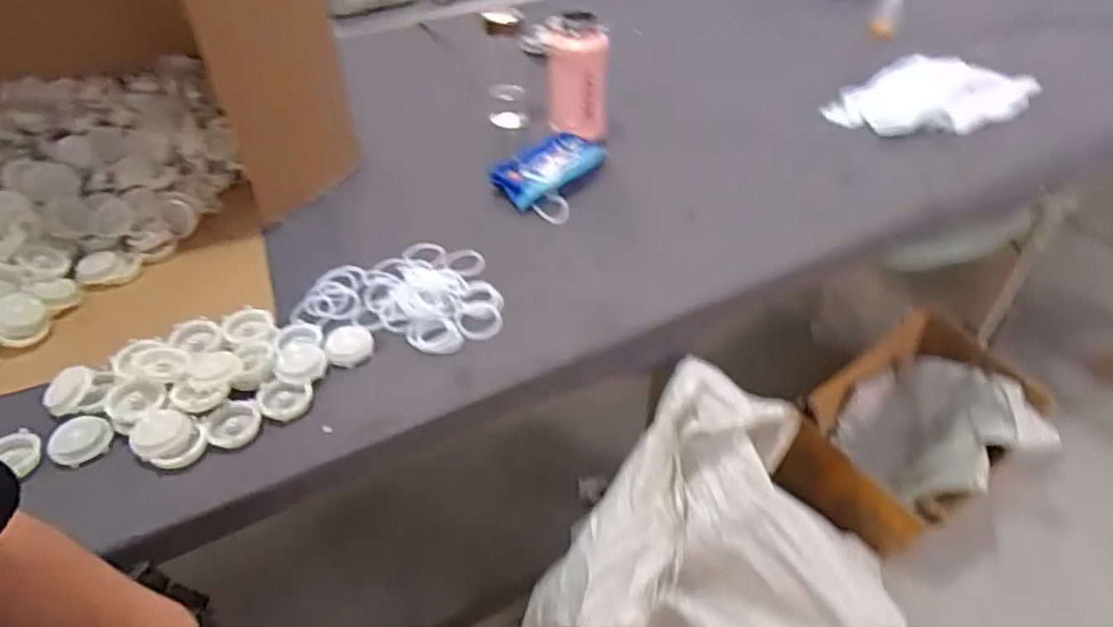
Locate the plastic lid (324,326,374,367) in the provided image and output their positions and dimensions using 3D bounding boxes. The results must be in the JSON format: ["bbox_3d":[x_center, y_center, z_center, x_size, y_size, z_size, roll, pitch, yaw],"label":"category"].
[{"bbox_3d":[-0.254,0.040,0.815,0.054,0.019,0.052,-6,45,-6],"label":"plastic lid"}]

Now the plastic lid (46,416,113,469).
[{"bbox_3d":[-0.511,0.134,0.713,0.058,0.014,0.058,0,44,0],"label":"plastic lid"}]

